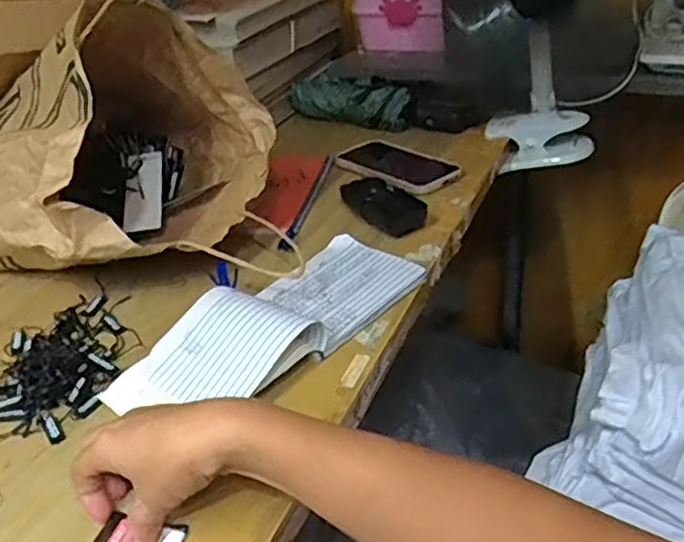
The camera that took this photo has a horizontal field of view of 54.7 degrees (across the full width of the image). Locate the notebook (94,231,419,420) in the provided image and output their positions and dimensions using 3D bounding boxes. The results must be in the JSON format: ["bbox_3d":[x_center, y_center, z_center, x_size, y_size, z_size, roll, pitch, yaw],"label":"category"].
[{"bbox_3d":[-0.050,0.034,0.532,0.101,0.034,0.263,20,39,37],"label":"notebook"}]

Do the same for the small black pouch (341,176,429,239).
[{"bbox_3d":[0.044,-0.072,0.706,0.058,0.021,0.103,-19,33,-21],"label":"small black pouch"}]

